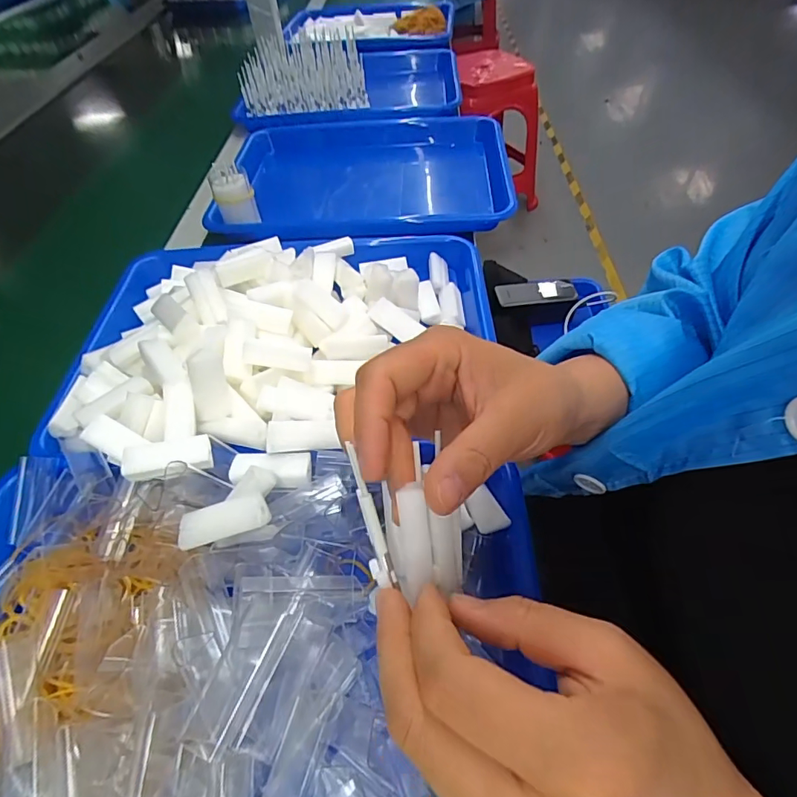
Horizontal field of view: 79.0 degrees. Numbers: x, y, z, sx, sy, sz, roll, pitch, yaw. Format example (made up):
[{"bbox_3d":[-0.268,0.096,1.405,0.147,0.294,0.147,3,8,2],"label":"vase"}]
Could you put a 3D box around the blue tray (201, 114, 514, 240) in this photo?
[{"bbox_3d":[-0.043,-0.260,0.581,0.333,0.047,0.252,-1,51,4],"label":"blue tray"}]

